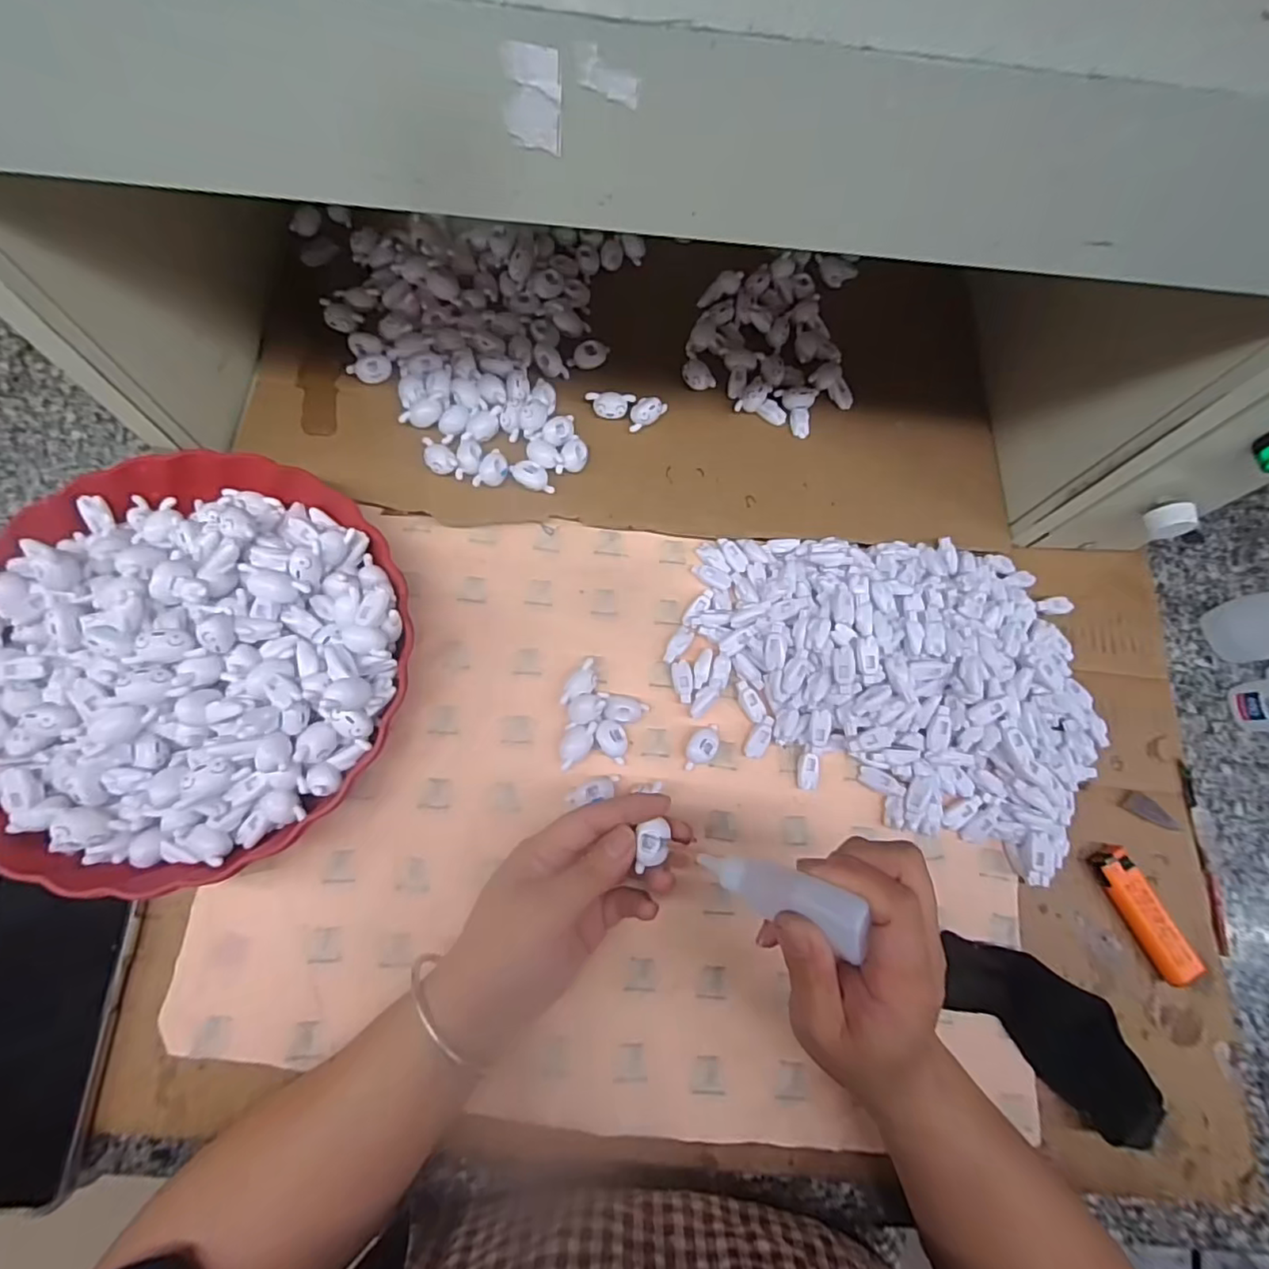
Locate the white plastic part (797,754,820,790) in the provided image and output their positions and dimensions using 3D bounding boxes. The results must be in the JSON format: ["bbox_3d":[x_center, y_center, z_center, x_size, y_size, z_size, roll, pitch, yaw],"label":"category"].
[{"bbox_3d":[0.113,0.089,0.382,0.013,0.008,0.023,4,74,-2],"label":"white plastic part"}]

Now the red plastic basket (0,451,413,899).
[{"bbox_3d":[-0.251,0.011,0.335,0.239,0.072,0.240,22,75,3],"label":"red plastic basket"}]

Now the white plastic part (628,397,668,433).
[{"bbox_3d":[0.009,-0.162,0.426,0.033,0.010,0.017,-32,78,-11],"label":"white plastic part"}]

